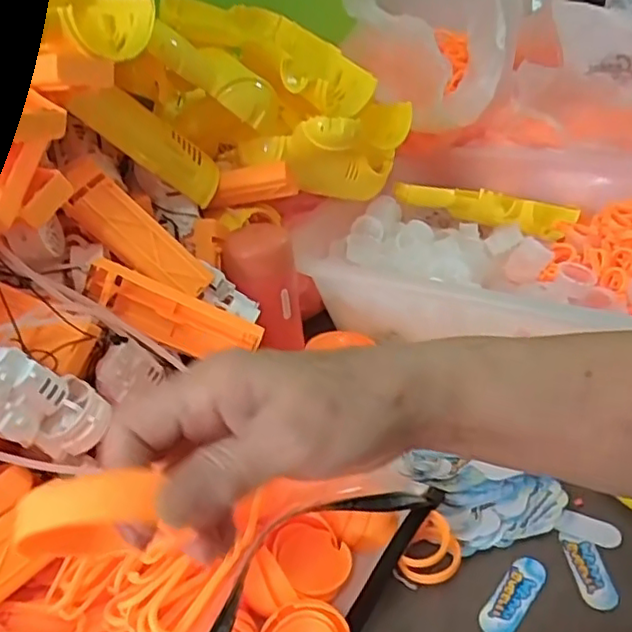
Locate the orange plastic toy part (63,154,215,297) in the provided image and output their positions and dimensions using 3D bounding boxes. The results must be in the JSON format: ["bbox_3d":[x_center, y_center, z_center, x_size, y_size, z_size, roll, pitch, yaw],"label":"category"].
[{"bbox_3d":[-0.119,-0.054,0.413,0.114,0.023,0.030,42,39,-5],"label":"orange plastic toy part"}]

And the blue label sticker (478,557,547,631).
[{"bbox_3d":[0.103,0.145,0.332,0.019,0.004,0.050,20,40,35],"label":"blue label sticker"}]

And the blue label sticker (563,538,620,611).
[{"bbox_3d":[0.147,0.136,0.341,0.017,0.004,0.043,-12,32,5],"label":"blue label sticker"}]

